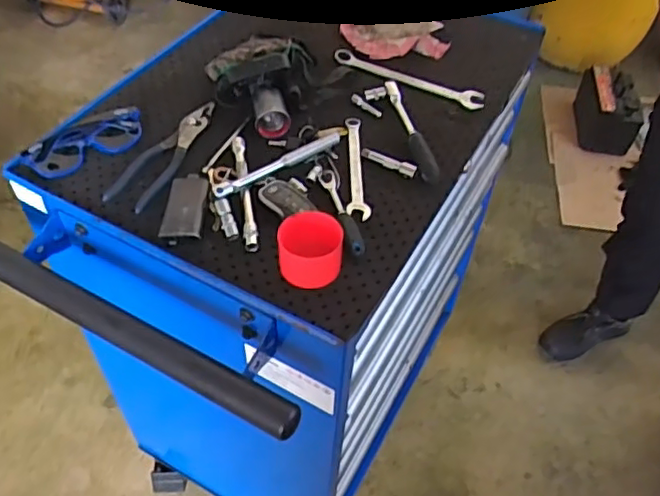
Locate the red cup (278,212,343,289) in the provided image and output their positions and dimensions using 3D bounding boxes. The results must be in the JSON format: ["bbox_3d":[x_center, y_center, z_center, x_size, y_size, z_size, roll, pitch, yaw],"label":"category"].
[{"bbox_3d":[-0.020,0.004,0.650,0.068,0.049,0.065,2,50,0],"label":"red cup"}]

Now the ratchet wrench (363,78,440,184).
[{"bbox_3d":[0.095,-0.151,0.804,0.040,0.018,0.199,-11,51,-11],"label":"ratchet wrench"}]

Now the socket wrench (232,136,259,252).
[{"bbox_3d":[-0.099,-0.067,0.724,0.016,0.019,0.169,-6,50,-7],"label":"socket wrench"}]

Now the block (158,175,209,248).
[{"bbox_3d":[-0.162,-0.050,0.702,0.044,0.010,0.100,1,50,-1],"label":"block"}]

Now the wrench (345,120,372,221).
[{"bbox_3d":[0.031,-0.103,0.772,0.026,0.008,0.176,-1,50,-2],"label":"wrench"}]

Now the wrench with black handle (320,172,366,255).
[{"bbox_3d":[0.013,-0.045,0.705,0.021,0.019,0.139,-11,51,-11],"label":"wrench with black handle"}]

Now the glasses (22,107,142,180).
[{"bbox_3d":[-0.298,-0.130,0.762,0.138,0.035,0.064,-30,57,-24],"label":"glasses"}]

